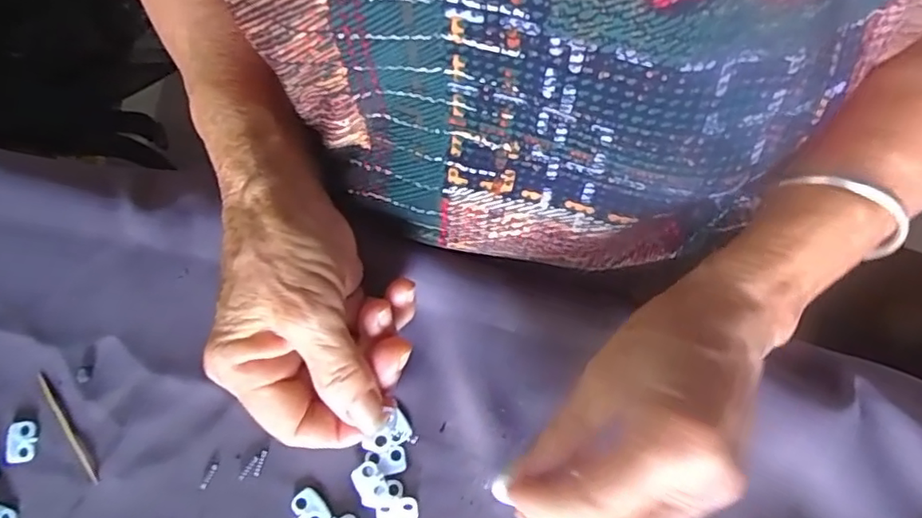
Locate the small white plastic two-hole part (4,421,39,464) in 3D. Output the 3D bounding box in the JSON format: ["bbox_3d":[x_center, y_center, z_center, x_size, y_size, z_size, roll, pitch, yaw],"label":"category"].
[{"bbox_3d":[-0.207,0.086,0.284,0.012,0.004,0.019,-5,76,-1],"label":"small white plastic two-hole part"}]

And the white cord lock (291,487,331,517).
[{"bbox_3d":[-0.069,0.115,0.277,0.014,0.004,0.019,-43,80,-10],"label":"white cord lock"}]

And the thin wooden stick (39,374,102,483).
[{"bbox_3d":[-0.186,0.080,0.286,0.005,0.004,0.061,-35,76,-10],"label":"thin wooden stick"}]

